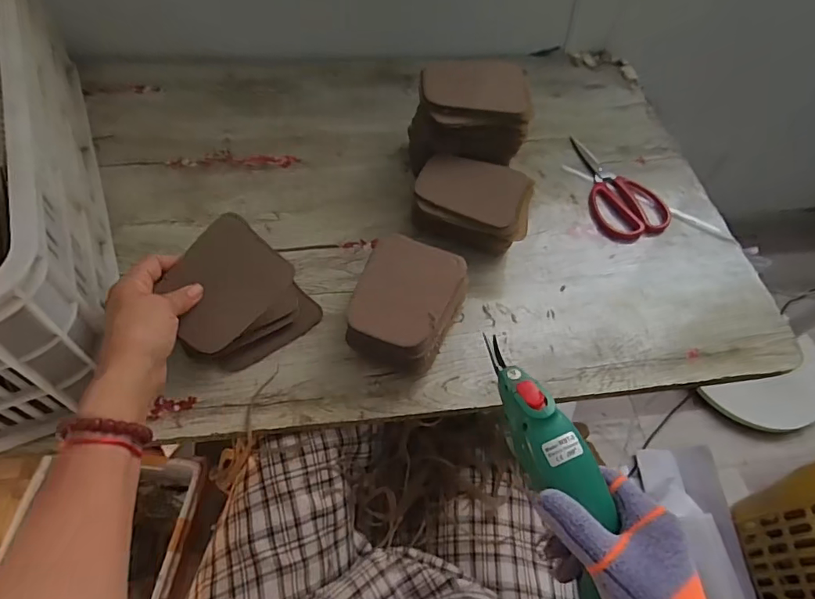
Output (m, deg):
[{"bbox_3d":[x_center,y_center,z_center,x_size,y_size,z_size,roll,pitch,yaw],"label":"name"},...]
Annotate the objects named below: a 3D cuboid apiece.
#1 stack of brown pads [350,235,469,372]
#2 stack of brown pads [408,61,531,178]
[{"bbox_3d":[-0.004,0.010,0.498,0.105,0.073,0.128,17,58,7],"label":"stack of brown pads"},{"bbox_3d":[0.077,-0.211,0.611,0.135,0.140,0.097,-8,59,-9],"label":"stack of brown pads"}]

